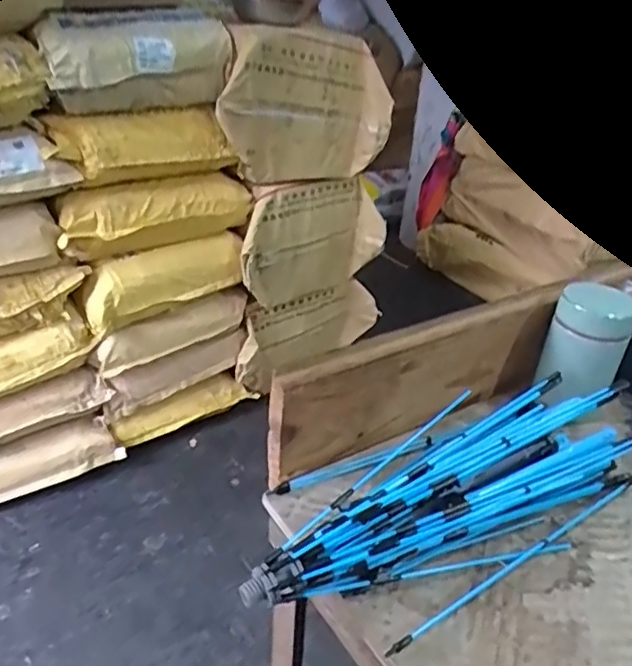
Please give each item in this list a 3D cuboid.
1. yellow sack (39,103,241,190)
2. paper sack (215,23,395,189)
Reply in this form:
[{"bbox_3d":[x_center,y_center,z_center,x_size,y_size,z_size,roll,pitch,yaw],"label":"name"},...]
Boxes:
[{"bbox_3d":[-0.361,-0.394,1.299,0.366,0.135,0.096,-23,40,-37],"label":"yellow sack"},{"bbox_3d":[-0.025,-0.498,1.383,0.417,0.309,0.094,-12,35,-24],"label":"paper sack"}]

